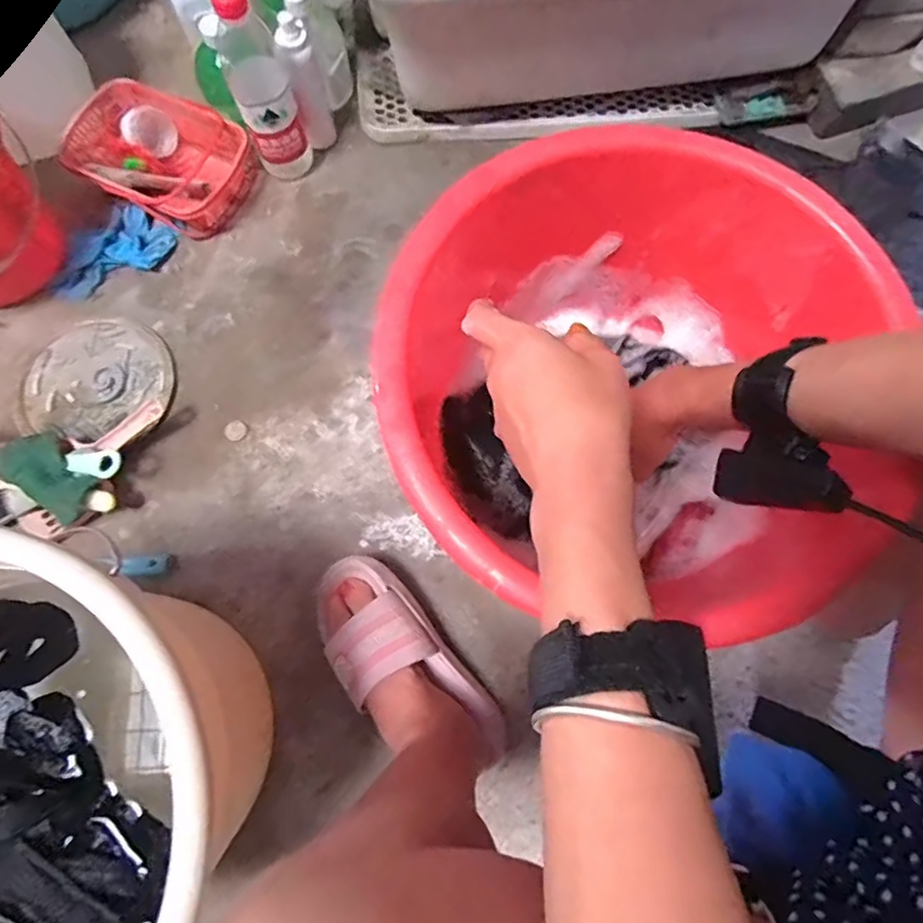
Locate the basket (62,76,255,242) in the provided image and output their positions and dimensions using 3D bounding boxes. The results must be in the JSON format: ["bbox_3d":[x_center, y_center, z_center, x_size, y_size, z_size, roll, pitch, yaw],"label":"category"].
[{"bbox_3d":[-0.368,-0.366,0.700,0.201,0.056,0.140,25,77,6],"label":"basket"}]

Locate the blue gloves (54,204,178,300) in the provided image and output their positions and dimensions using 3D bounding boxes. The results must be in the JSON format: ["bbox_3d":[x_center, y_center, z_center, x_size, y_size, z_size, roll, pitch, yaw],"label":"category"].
[{"bbox_3d":[-0.416,-0.247,0.689,0.138,0.017,0.098,-44,80,-10],"label":"blue gloves"}]

